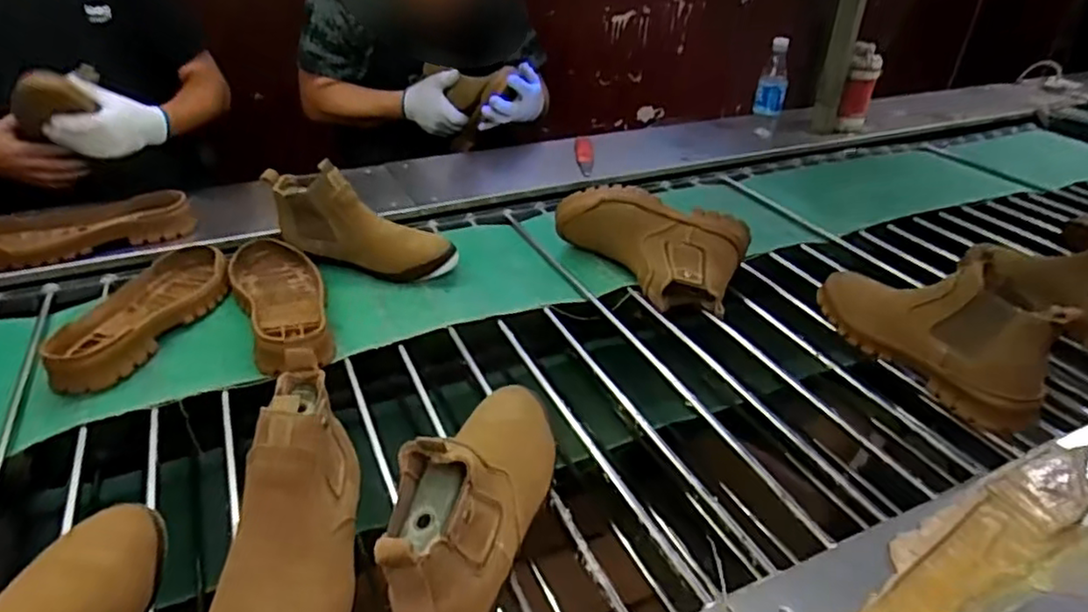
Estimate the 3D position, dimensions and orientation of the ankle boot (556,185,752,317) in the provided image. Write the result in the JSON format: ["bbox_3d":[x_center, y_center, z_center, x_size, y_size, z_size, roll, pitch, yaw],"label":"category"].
[{"bbox_3d":[0.152,-0.097,0.997,0.286,0.102,0.140,14,34,15],"label":"ankle boot"}]

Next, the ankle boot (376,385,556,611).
[{"bbox_3d":[-0.051,0.144,0.561,0.091,0.119,0.269,13,34,13],"label":"ankle boot"}]

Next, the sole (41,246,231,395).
[{"bbox_3d":[-0.524,0.000,0.875,0.135,0.045,0.309,8,33,6],"label":"sole"}]

